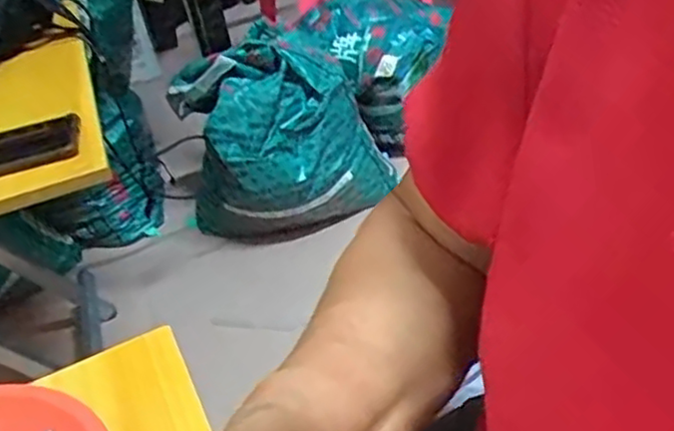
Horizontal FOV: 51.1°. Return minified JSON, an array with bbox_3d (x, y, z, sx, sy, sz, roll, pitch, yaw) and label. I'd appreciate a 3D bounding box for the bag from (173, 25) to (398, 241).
[{"bbox_3d":[-0.101,-0.143,1.289,0.358,0.354,0.206,-26,40,-19],"label":"bag"}]

